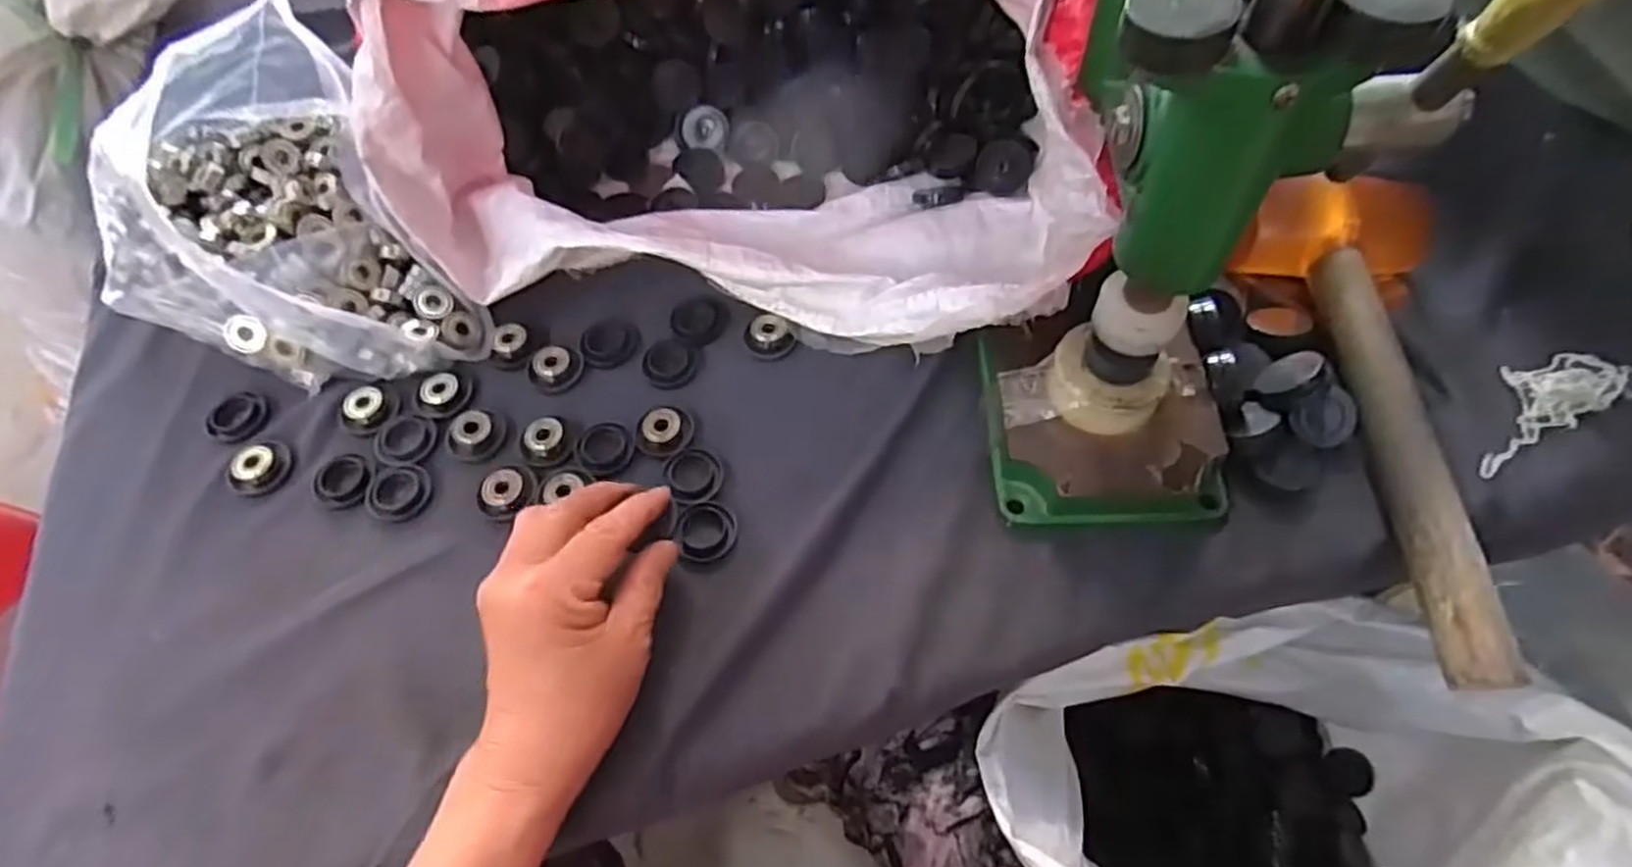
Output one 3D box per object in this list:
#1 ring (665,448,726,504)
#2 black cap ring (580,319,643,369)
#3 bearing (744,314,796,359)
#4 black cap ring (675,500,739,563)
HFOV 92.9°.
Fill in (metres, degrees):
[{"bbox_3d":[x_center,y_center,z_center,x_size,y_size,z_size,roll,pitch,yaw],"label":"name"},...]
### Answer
[{"bbox_3d":[-0.067,0.023,0.428,0.030,0.005,0.034,-19,62,-7],"label":"ring"},{"bbox_3d":[-0.125,-0.056,0.475,0.034,0.004,0.034,-2,61,3],"label":"black cap ring"},{"bbox_3d":[-0.028,-0.059,0.469,0.026,0.012,0.024,-2,61,3],"label":"bearing"},{"bbox_3d":[-0.057,0.051,0.410,0.031,0.005,0.033,-2,61,3],"label":"black cap ring"}]

